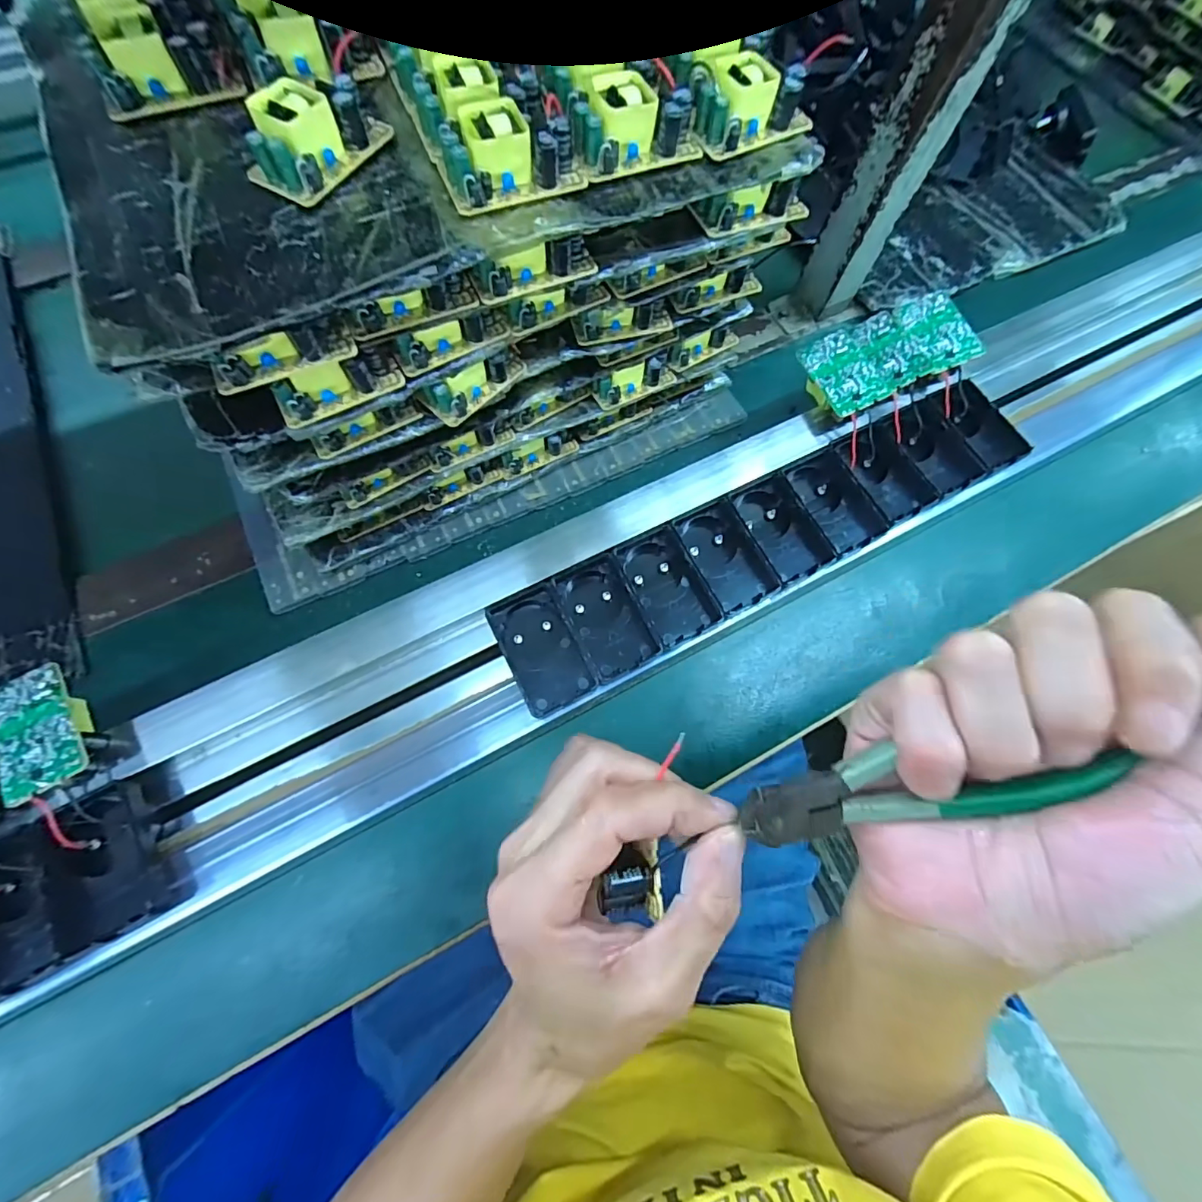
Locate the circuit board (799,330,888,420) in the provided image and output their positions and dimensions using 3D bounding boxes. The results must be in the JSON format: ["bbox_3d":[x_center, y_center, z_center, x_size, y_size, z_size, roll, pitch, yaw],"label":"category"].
[{"bbox_3d":[0.168,-0.157,0.362,0.038,0.027,0.065,-17,73,-8],"label":"circuit board"}]

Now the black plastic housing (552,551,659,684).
[{"bbox_3d":[0.004,0.010,0.312,0.044,0.018,0.069,-23,74,-9],"label":"black plastic housing"}]

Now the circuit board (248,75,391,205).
[{"bbox_3d":[-0.132,-0.215,0.231,0.033,0.023,0.060,31,73,8],"label":"circuit board"}]

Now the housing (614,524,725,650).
[{"bbox_3d":[0.042,-0.010,0.321,0.038,0.026,0.068,-25,74,-10],"label":"housing"}]

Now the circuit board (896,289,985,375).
[{"bbox_3d":[0.245,-0.197,0.370,0.044,0.011,0.070,-11,72,-6],"label":"circuit board"}]

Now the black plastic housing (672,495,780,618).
[{"bbox_3d":[0.078,-0.028,0.329,0.041,0.023,0.069,-22,74,-9],"label":"black plastic housing"}]

